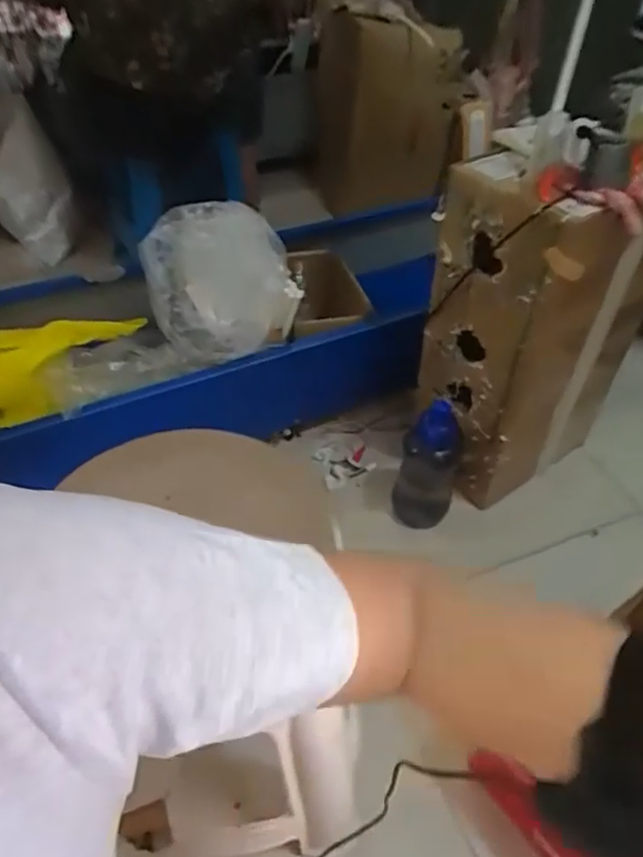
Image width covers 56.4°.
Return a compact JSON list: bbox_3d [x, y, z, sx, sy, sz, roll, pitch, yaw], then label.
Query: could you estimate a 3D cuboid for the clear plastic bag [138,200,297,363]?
[{"bbox_3d":[-0.168,-0.250,1.013,0.240,0.190,0.183,-5,45,-7],"label":"clear plastic bag"}]

